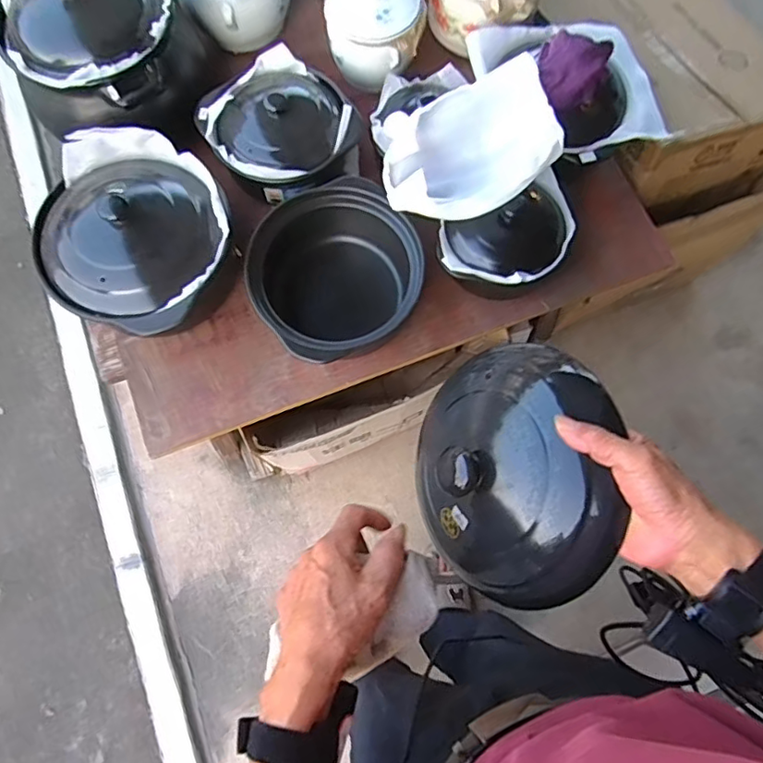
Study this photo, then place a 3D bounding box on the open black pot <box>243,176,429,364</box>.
[{"bbox_3d":[-0.073,-0.161,0.874,0.245,0.120,0.237,1,76,-2],"label":"open black pot"}]

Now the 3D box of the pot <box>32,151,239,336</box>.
[{"bbox_3d":[-0.354,-0.203,0.846,0.267,0.169,0.261,1,76,-2],"label":"pot"}]

